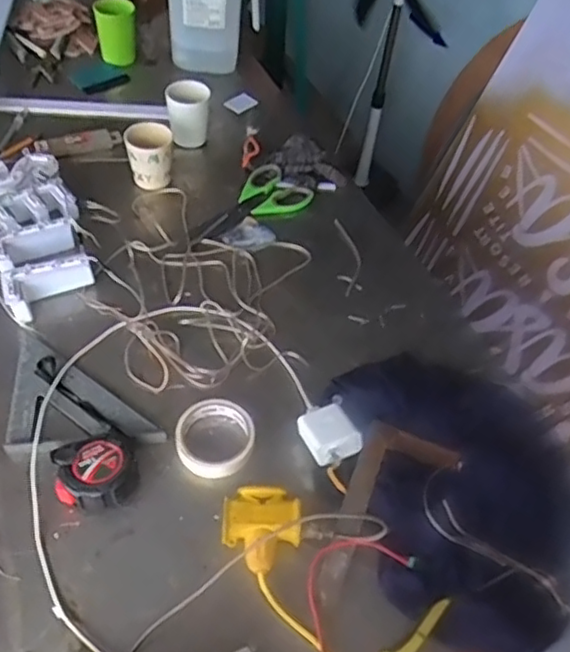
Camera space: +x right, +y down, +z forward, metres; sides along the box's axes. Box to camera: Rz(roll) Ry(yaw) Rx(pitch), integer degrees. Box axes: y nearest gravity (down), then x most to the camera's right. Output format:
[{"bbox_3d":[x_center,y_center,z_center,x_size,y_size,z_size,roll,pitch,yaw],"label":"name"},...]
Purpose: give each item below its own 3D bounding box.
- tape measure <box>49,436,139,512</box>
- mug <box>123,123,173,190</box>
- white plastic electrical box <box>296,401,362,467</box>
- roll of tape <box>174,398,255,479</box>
[{"bbox_3d":[-0.209,0.154,0.712,0.083,0.038,0.081,3,49,-4],"label":"tape measure"},{"bbox_3d":[-0.220,-0.273,1.053,0.076,0.092,0.063,-4,49,-10],"label":"mug"},{"bbox_3d":[0.050,0.123,0.734,0.054,0.025,0.070,-16,53,-20],"label":"white plastic electrical box"},{"bbox_3d":[-0.081,0.127,0.738,0.089,0.038,0.094,3,49,-4],"label":"roll of tape"}]

